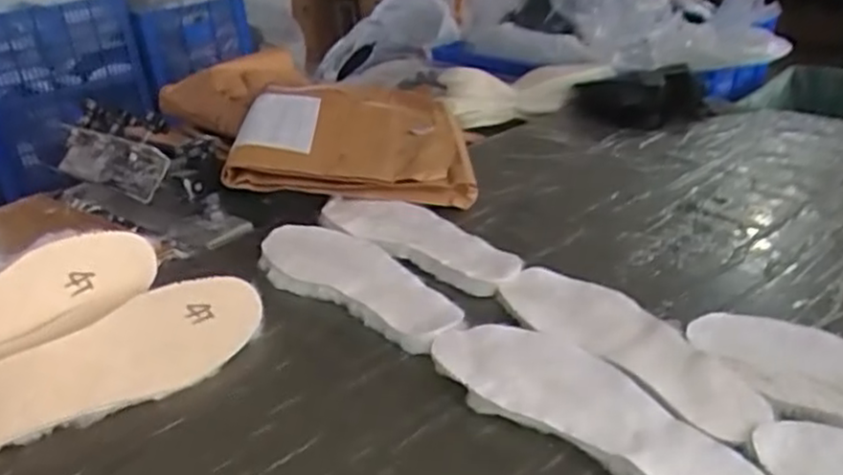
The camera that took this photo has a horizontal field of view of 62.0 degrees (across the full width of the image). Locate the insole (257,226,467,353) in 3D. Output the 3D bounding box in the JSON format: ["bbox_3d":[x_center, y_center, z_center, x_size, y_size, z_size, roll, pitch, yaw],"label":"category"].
[{"bbox_3d":[-0.062,0.041,0.691,0.265,0.024,0.097,19,35,39],"label":"insole"}]

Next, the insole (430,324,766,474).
[{"bbox_3d":[0.126,0.124,0.501,0.271,0.022,0.098,21,36,40],"label":"insole"}]

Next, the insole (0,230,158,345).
[{"bbox_3d":[-0.358,0.054,0.590,0.258,0.066,0.020,-23,10,-28],"label":"insole"}]

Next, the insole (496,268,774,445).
[{"bbox_3d":[0.166,0.085,0.573,0.094,0.016,0.247,-23,32,-32],"label":"insole"}]

